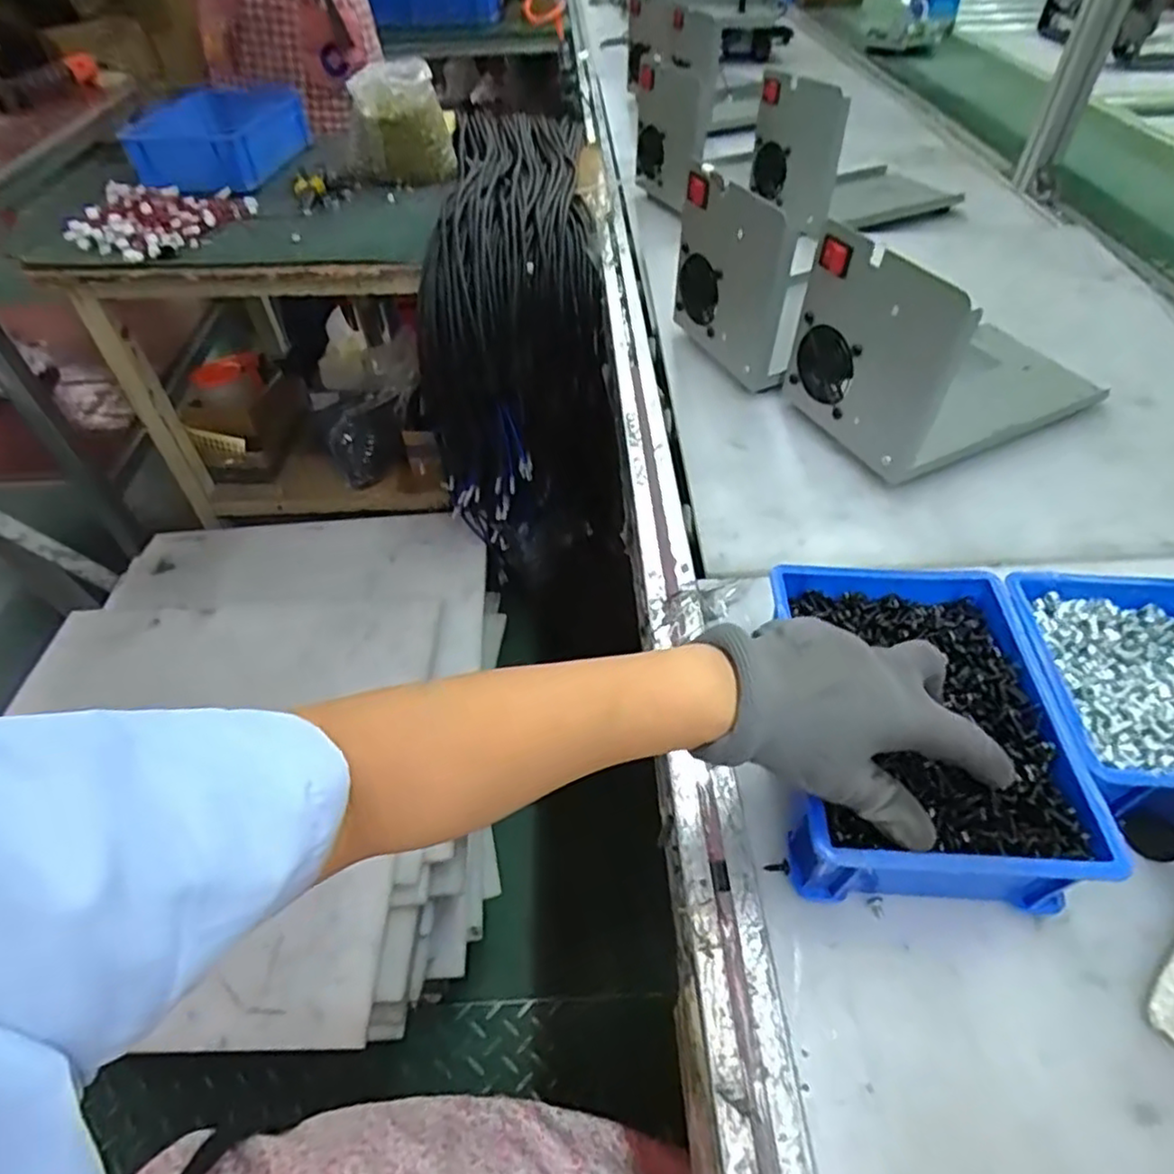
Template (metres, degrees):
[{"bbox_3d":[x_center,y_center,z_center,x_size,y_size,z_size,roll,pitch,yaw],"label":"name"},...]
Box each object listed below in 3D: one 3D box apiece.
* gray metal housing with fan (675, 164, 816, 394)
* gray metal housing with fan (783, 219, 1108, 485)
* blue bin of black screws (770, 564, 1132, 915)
[{"bbox_3d":[0.142,-0.288,0.665,0.037,0.176,0.159,-21,51,-16],"label":"gray metal housing with fan"},{"bbox_3d":[0.333,-0.227,0.603,0.263,0.170,0.167,-25,52,-19],"label":"gray metal housing with fan"},{"bbox_3d":[0.189,0.080,0.404,0.143,0.065,0.191,1,48,5],"label":"blue bin of black screws"}]

